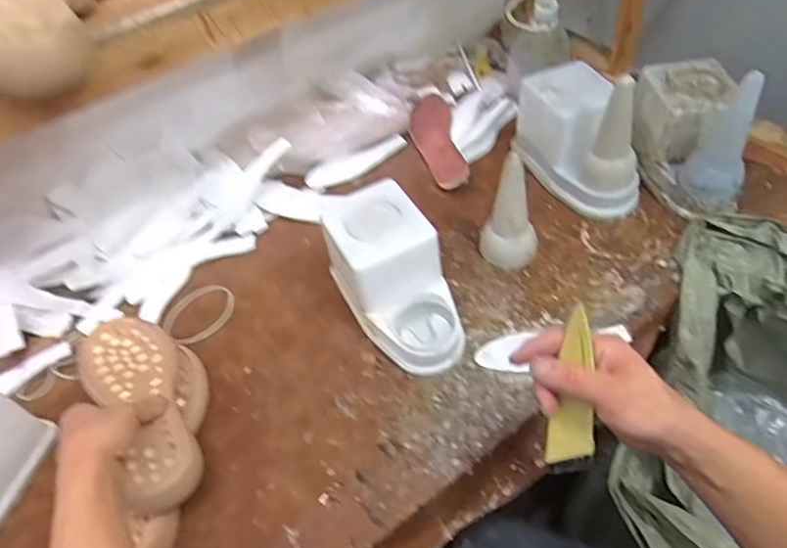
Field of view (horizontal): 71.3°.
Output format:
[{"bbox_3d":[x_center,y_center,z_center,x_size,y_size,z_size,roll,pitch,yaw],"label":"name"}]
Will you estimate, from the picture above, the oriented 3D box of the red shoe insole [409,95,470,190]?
[{"bbox_3d":[0.066,-0.203,0.837,0.061,0.019,0.201,-10,49,0],"label":"red shoe insole"}]

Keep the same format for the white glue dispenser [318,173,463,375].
[{"bbox_3d":[-0.001,0.001,0.616,0.105,0.106,0.202,-22,50,-10],"label":"white glue dispenser"}]

